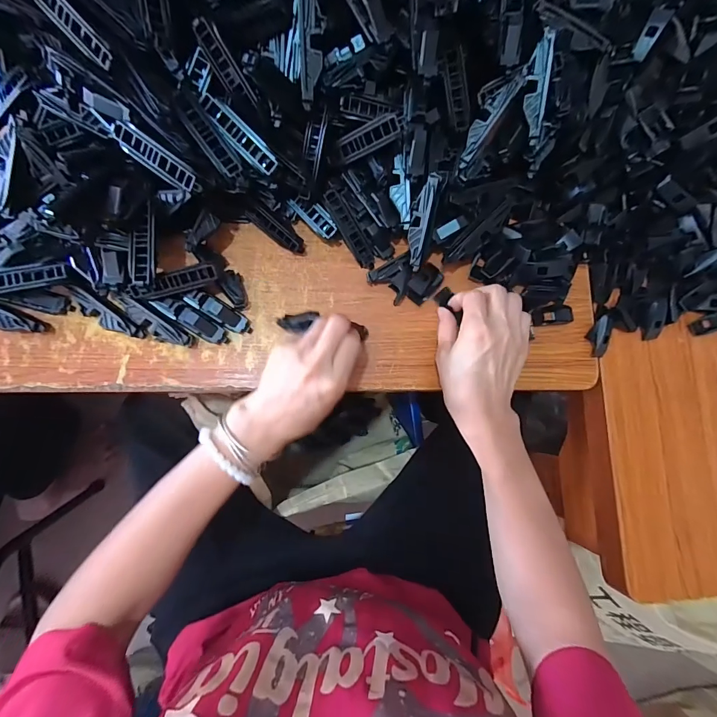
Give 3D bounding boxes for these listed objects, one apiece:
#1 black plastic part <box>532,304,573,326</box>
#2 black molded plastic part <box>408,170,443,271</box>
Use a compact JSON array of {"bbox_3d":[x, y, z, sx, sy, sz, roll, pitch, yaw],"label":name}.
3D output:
[{"bbox_3d":[0.200,-0.044,0.368,0.046,0.007,0.019,-7,83,-6],"label":"black plastic part"},{"bbox_3d":[0.057,-0.121,0.326,0.016,0.012,0.081,9,114,-4],"label":"black molded plastic part"}]

